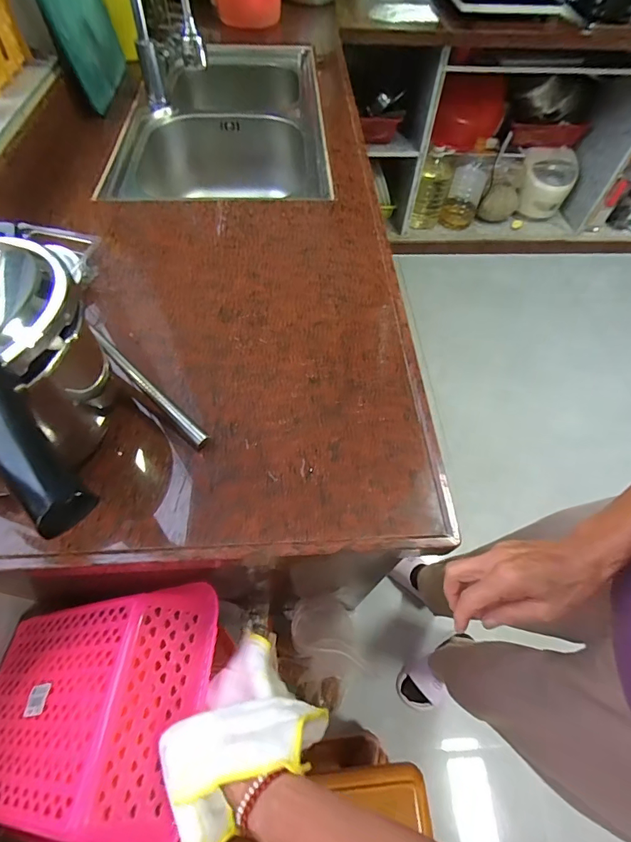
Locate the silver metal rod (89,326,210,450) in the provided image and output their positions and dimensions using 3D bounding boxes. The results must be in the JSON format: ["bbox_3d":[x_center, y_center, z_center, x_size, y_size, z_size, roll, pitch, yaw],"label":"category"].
[{"bbox_3d":[-0.186,-0.039,0.438,0.184,0.016,0.015,44,65,8],"label":"silver metal rod"}]

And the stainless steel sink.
[{"bbox_3d":[-0.189,-0.632,0.948,0.408,0.205,0.729,0,58,-3],"label":"stainless steel sink"}]

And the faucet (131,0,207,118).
[{"bbox_3d":[-0.286,-0.748,0.728,0.123,0.314,0.197,-15,60,-12],"label":"faucet"}]

